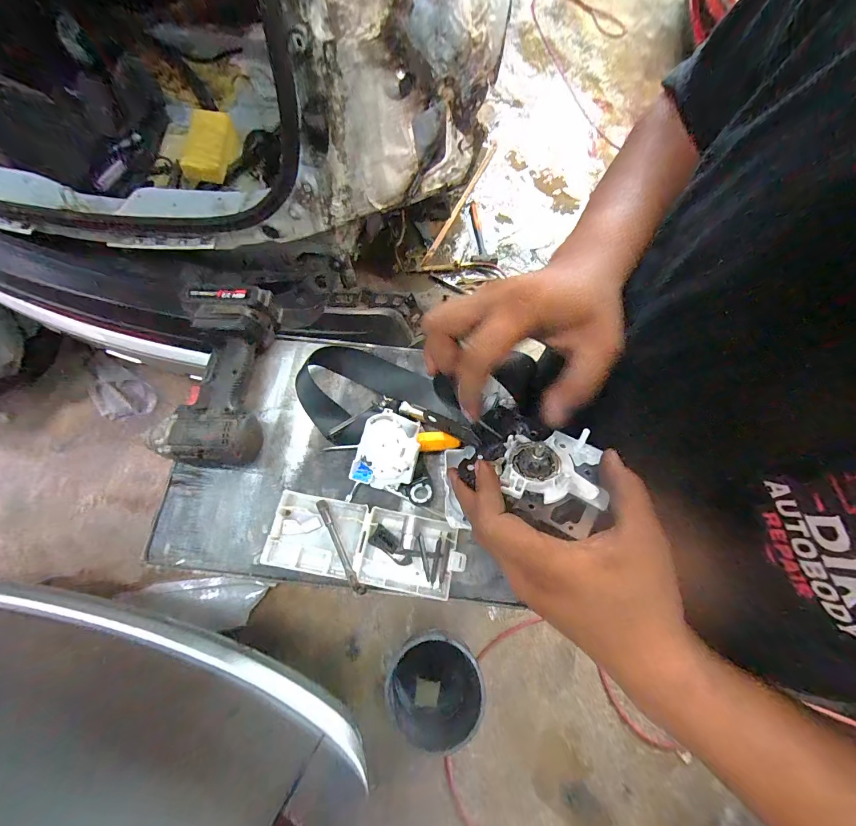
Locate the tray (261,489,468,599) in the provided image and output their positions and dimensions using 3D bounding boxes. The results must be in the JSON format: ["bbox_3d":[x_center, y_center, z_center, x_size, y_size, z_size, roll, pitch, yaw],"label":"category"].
[{"bbox_3d":[-0.076,0.158,0.441,0.230,0.022,0.087,10,71,2],"label":"tray"}]

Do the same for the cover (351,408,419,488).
[{"bbox_3d":[-0.049,0.046,0.454,0.072,0.026,0.092,14,87,6],"label":"cover"}]

